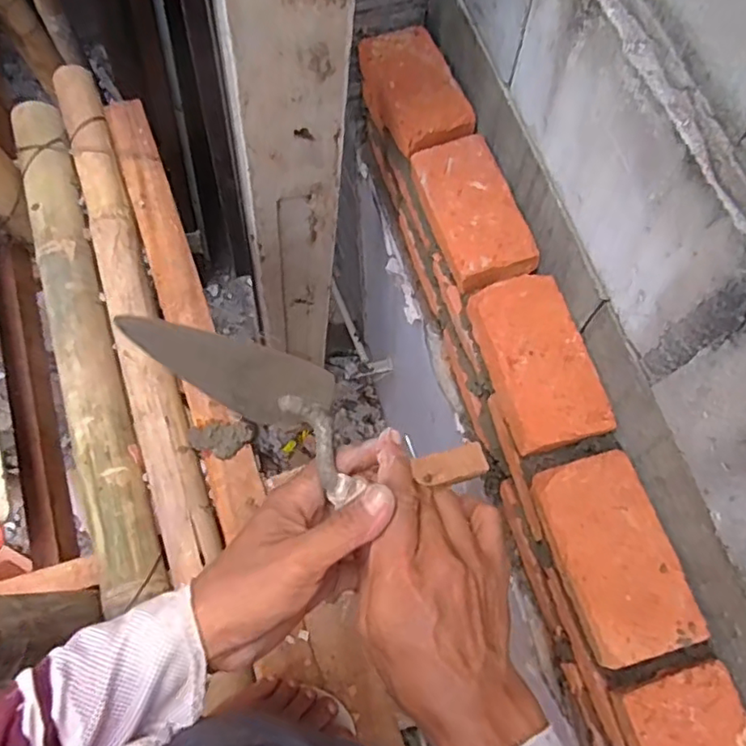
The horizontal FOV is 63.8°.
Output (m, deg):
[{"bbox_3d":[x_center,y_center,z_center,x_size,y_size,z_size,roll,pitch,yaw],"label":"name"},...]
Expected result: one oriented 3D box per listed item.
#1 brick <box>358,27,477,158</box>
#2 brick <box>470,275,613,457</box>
[{"bbox_3d":[0.061,-0.396,0.880,0.106,0.076,0.212,-21,71,-7],"label":"brick"},{"bbox_3d":[0.192,-0.012,0.704,0.109,0.045,0.201,-16,70,-5],"label":"brick"}]

